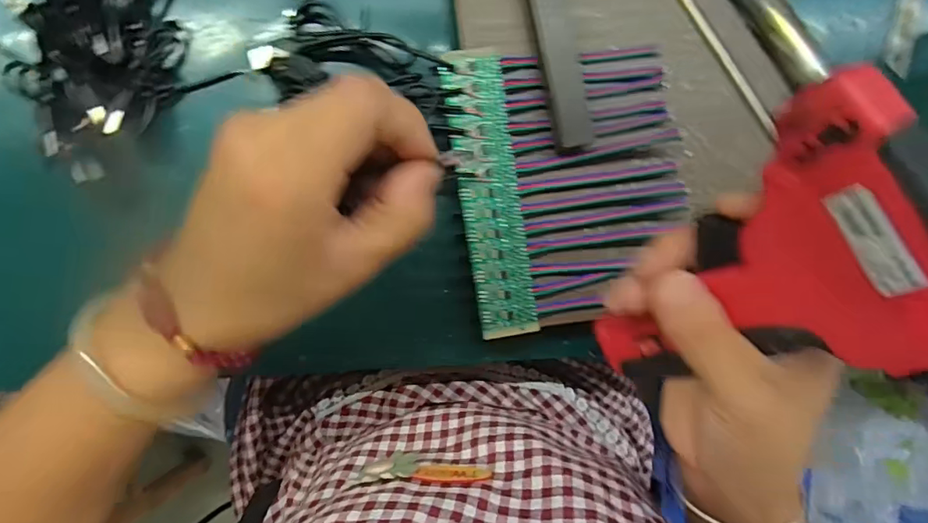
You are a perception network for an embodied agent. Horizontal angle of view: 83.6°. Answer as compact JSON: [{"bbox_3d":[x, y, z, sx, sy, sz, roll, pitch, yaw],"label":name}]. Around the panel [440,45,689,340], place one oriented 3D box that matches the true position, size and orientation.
[{"bbox_3d":[0.063,-0.048,0.303,0.134,0.014,0.156,-13,97,-5],"label":"panel"}]

